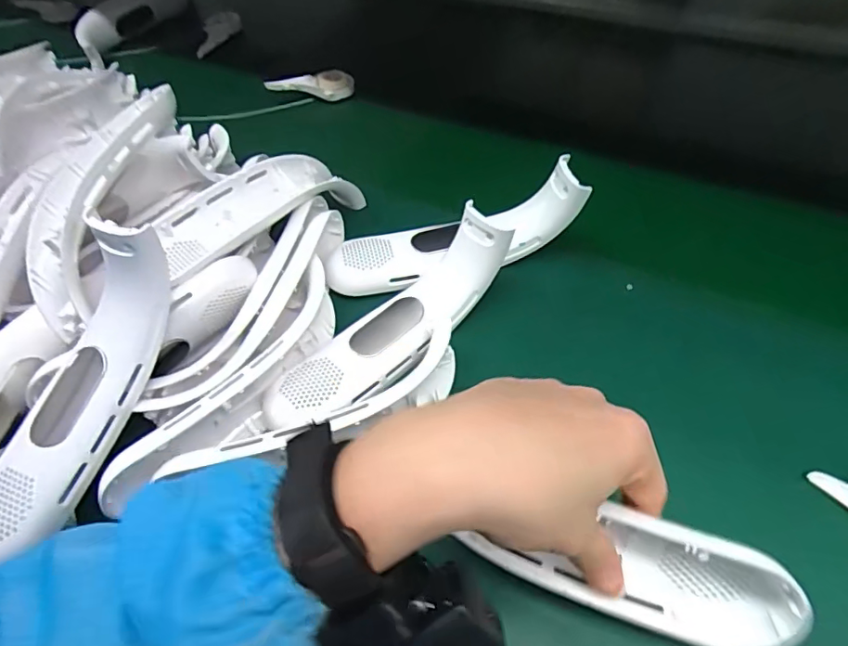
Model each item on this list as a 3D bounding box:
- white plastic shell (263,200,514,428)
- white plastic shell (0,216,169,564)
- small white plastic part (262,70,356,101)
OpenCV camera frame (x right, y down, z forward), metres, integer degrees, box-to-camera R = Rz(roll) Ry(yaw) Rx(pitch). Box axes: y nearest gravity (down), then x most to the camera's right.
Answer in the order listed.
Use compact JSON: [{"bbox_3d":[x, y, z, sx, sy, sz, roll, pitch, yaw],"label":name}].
[{"bbox_3d":[-0.024,-0.001,0.354,0.195,0.045,0.054,-36,60,-20],"label":"white plastic shell"},{"bbox_3d":[-0.201,0.037,0.299,0.056,0.049,0.187,18,79,17],"label":"white plastic shell"},{"bbox_3d":[-0.128,-0.267,0.600,0.097,0.020,0.030,-1,54,4],"label":"small white plastic part"}]

